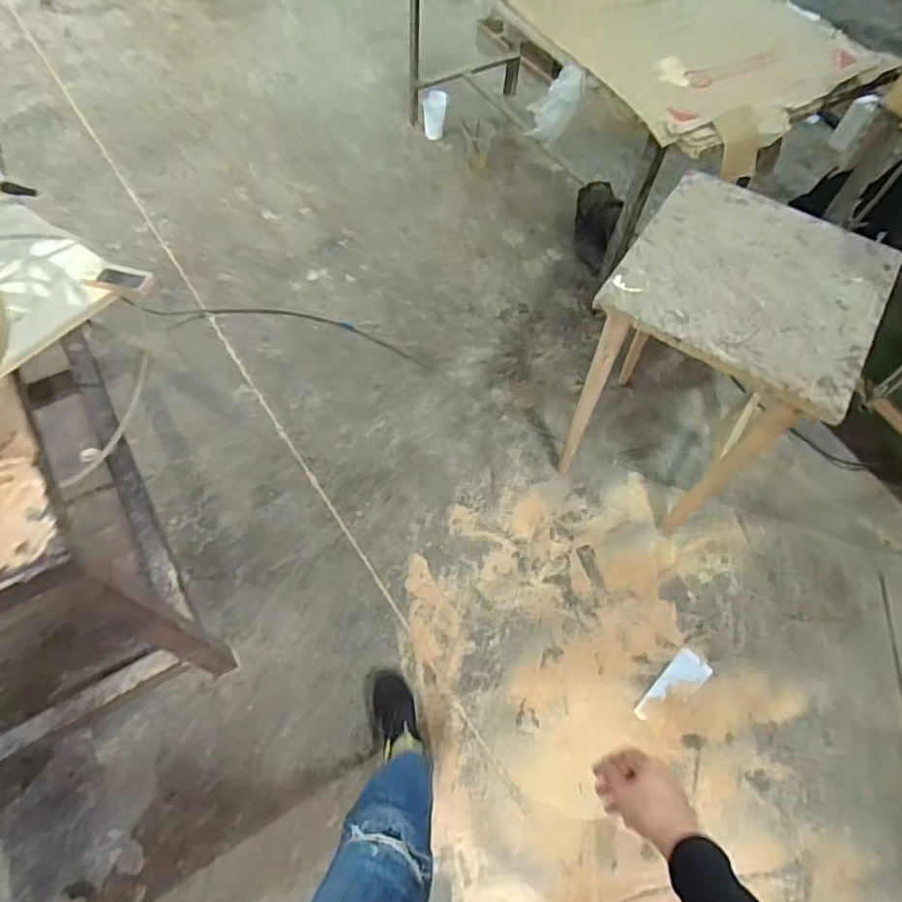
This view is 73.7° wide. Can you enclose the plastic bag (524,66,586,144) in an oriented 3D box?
[{"bbox_3d":[0.260,-0.853,1.487,0.089,0.194,0.060,13,58,-22],"label":"plastic bag"}]

